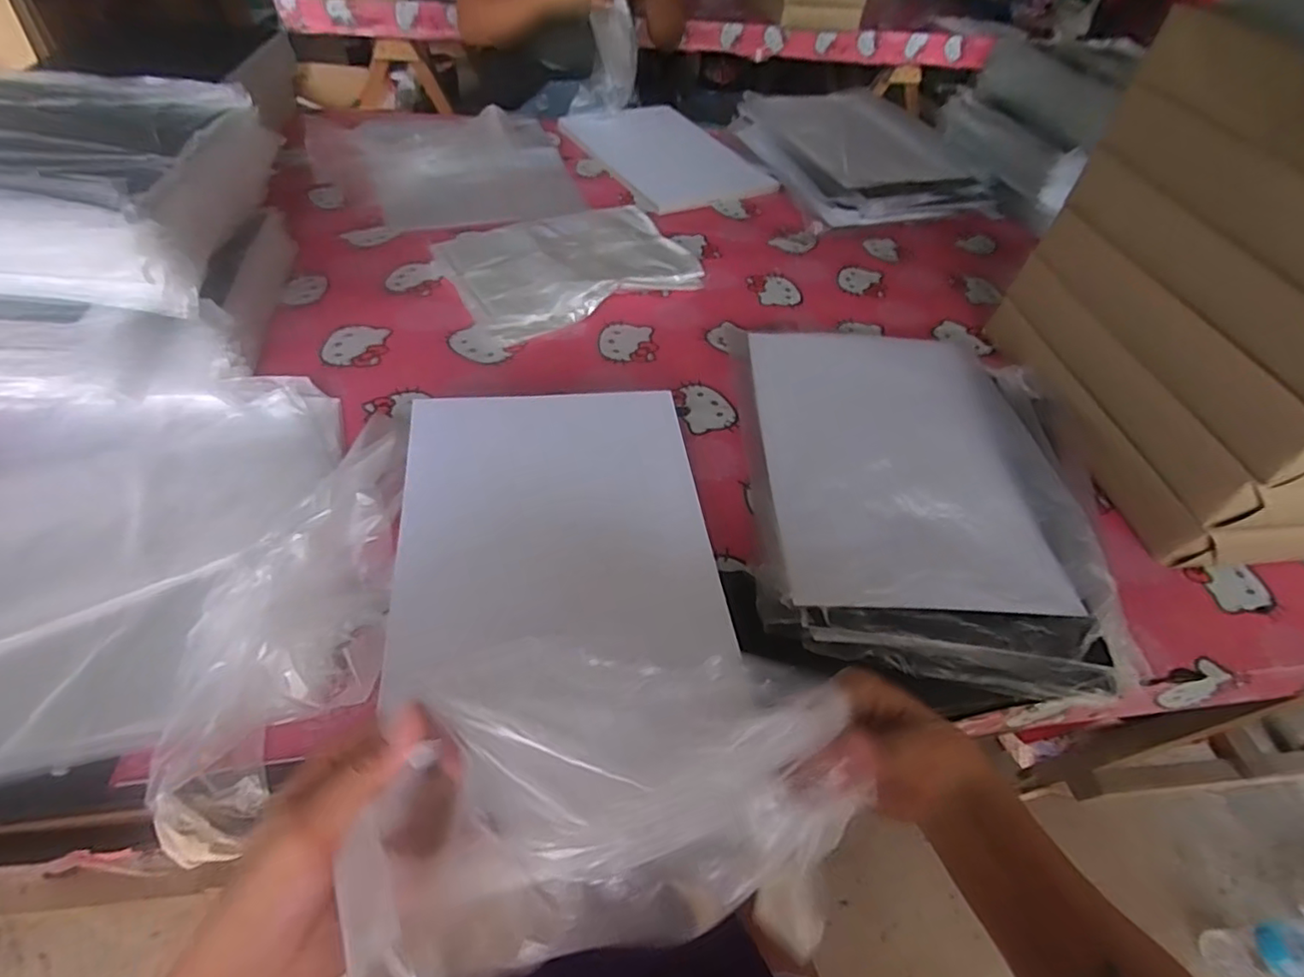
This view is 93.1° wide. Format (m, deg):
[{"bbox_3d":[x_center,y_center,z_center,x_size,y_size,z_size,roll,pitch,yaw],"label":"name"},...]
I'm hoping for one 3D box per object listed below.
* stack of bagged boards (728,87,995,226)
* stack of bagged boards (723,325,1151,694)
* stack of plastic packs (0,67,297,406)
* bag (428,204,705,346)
[{"bbox_3d":[0.383,-0.618,1.141,0.372,0.074,0.446,-8,50,-13],"label":"stack of bagged boards"},{"bbox_3d":[0.254,-0.016,0.613,0.343,0.062,0.416,6,48,-1],"label":"stack of bagged boards"},{"bbox_3d":[-0.621,-0.253,0.604,0.383,0.196,0.347,-2,49,-8],"label":"stack of plastic packs"},{"bbox_3d":[-0.109,-0.314,0.859,0.324,0.032,0.236,-23,55,-24],"label":"bag"}]

